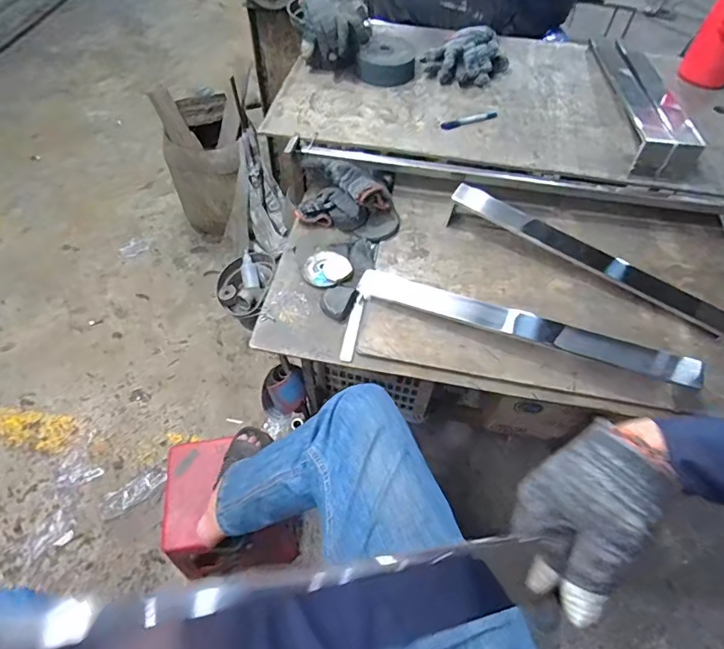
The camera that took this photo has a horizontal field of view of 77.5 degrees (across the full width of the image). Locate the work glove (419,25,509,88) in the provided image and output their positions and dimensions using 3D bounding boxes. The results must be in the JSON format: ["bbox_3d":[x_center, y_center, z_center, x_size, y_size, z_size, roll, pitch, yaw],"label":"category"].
[{"bbox_3d":[0.244,-0.631,1.063,0.196,0.081,0.115,13,56,8],"label":"work glove"}]

